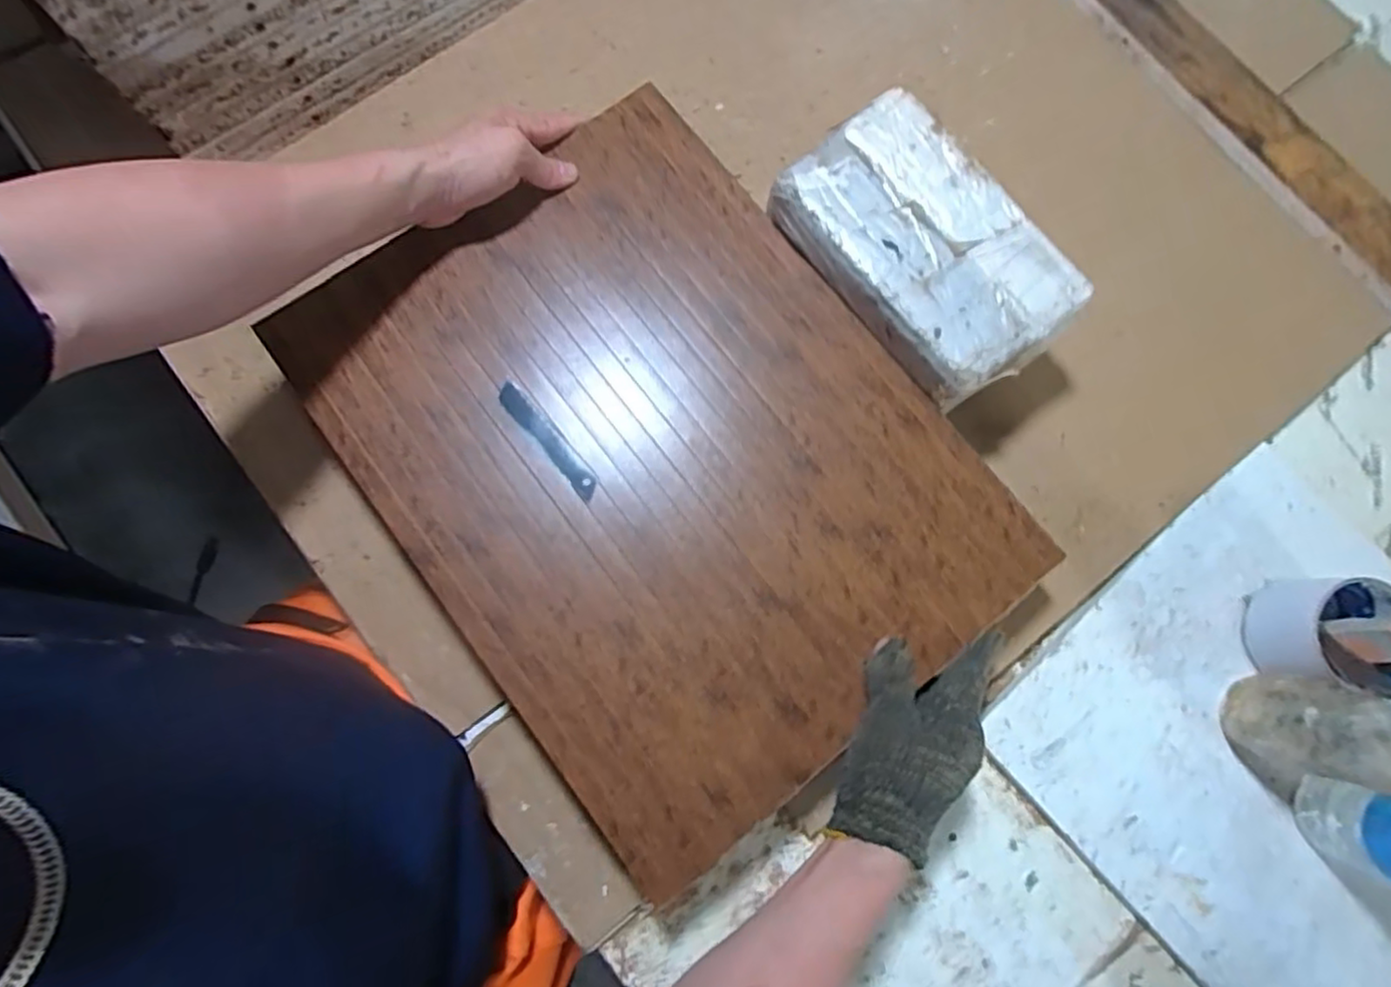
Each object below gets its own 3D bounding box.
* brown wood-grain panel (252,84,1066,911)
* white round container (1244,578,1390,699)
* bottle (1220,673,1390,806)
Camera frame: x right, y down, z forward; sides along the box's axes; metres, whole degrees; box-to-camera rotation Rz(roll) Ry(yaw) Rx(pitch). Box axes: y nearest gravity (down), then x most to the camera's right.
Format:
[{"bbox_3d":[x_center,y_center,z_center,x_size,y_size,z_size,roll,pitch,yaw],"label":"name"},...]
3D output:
[{"bbox_3d":[-0.027,-0.030,0.455,0.341,0.015,0.446,-37,82,-7],"label":"brown wood-grain panel"},{"bbox_3d":[0.453,0.102,0.481,0.070,0.062,0.077,0,79,-1],"label":"white round container"},{"bbox_3d":[0.410,0.158,0.415,0.057,0.166,0.076,10,80,1],"label":"bottle"}]

